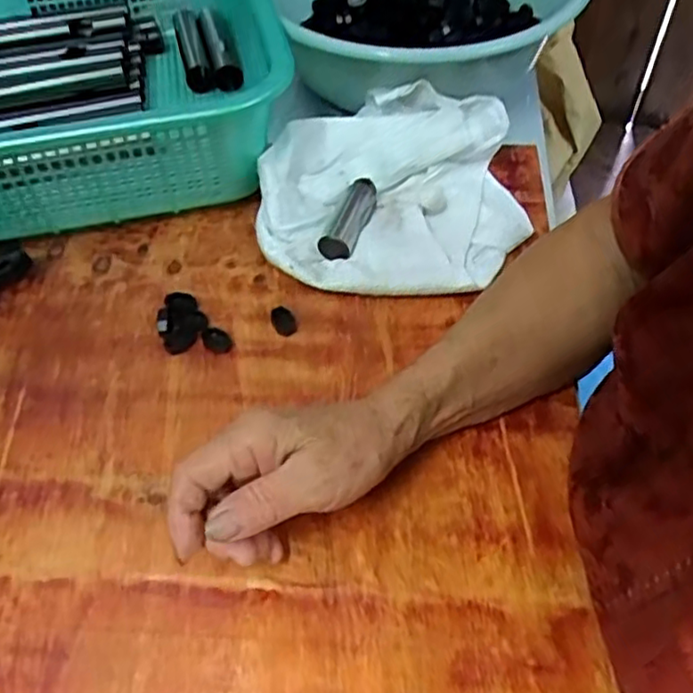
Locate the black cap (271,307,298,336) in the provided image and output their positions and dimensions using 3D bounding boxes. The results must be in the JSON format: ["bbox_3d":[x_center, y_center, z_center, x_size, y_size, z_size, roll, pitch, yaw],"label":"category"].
[{"bbox_3d":[-0.043,-0.018,0.460,0.016,0.008,0.024,-14,52,-9],"label":"black cap"}]

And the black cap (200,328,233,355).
[{"bbox_3d":[-0.087,-0.004,0.453,0.018,0.009,0.019,-1,51,1],"label":"black cap"}]

